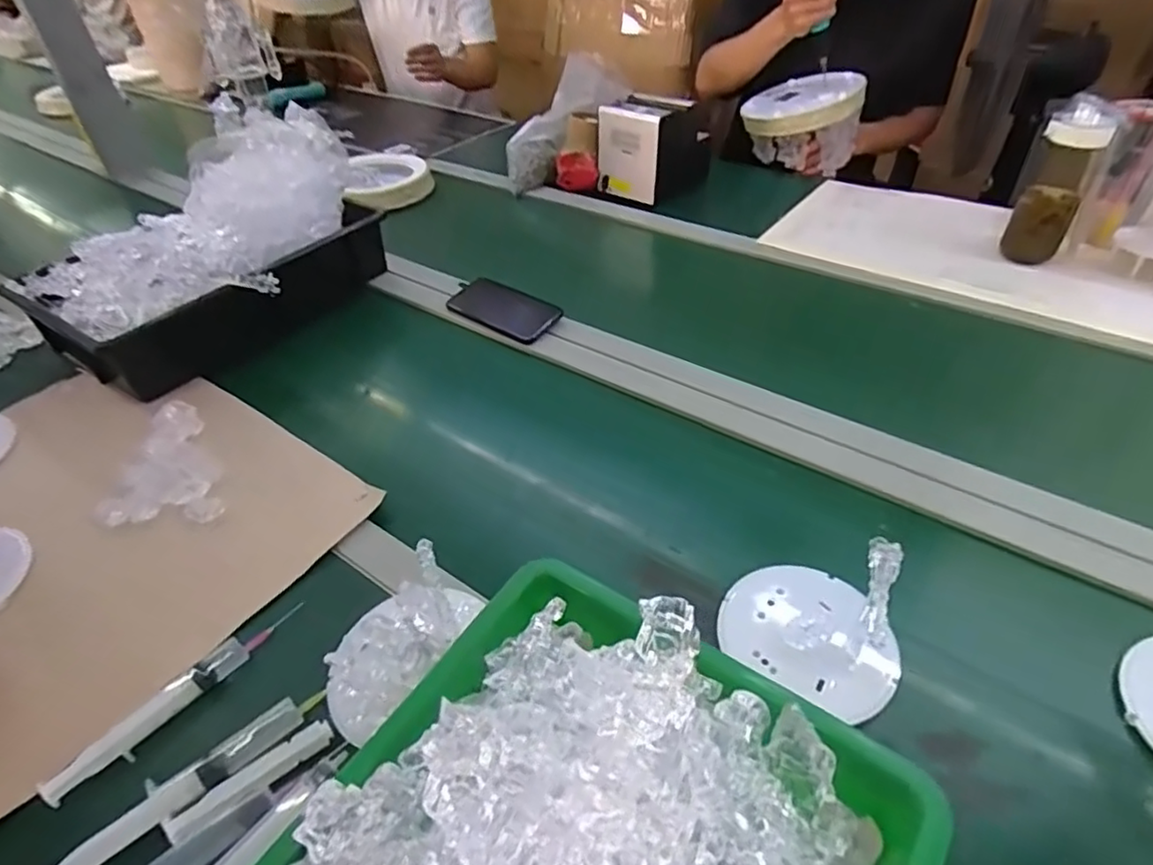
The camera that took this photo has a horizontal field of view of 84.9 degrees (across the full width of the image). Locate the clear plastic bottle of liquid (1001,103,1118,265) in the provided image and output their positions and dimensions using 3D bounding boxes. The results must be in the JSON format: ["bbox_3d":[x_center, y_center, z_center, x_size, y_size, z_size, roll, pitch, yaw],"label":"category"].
[{"bbox_3d":[0.664,-0.344,0.867,0.074,0.195,0.082,32,53,33],"label":"clear plastic bottle of liquid"}]

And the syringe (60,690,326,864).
[{"bbox_3d":[-0.259,0.237,0.421,0.182,0.026,0.027,-31,48,-27],"label":"syringe"}]

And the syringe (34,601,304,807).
[{"bbox_3d":[-0.295,0.194,0.472,0.020,0.031,0.183,23,48,27],"label":"syringe"}]

